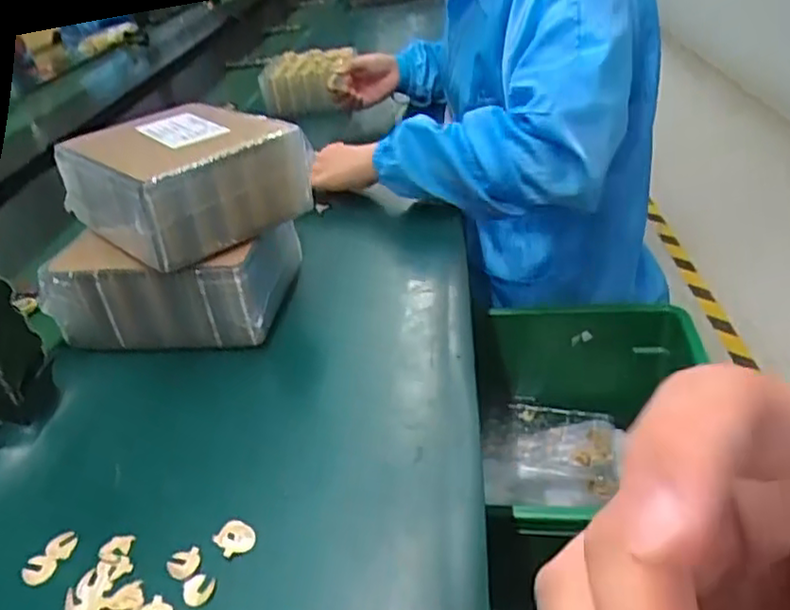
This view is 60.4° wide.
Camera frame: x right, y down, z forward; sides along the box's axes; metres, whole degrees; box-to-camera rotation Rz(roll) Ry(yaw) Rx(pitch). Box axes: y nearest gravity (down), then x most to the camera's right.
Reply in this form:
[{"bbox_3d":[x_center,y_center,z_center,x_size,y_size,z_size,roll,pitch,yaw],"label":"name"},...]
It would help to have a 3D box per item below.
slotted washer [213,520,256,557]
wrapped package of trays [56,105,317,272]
[{"bbox_3d":[-0.091,0.132,0.387,0.020,0.004,0.022,-5,34,3],"label":"slotted washer"},{"bbox_3d":[-0.169,-0.105,0.555,0.144,0.082,0.154,-33,38,-31],"label":"wrapped package of trays"}]

